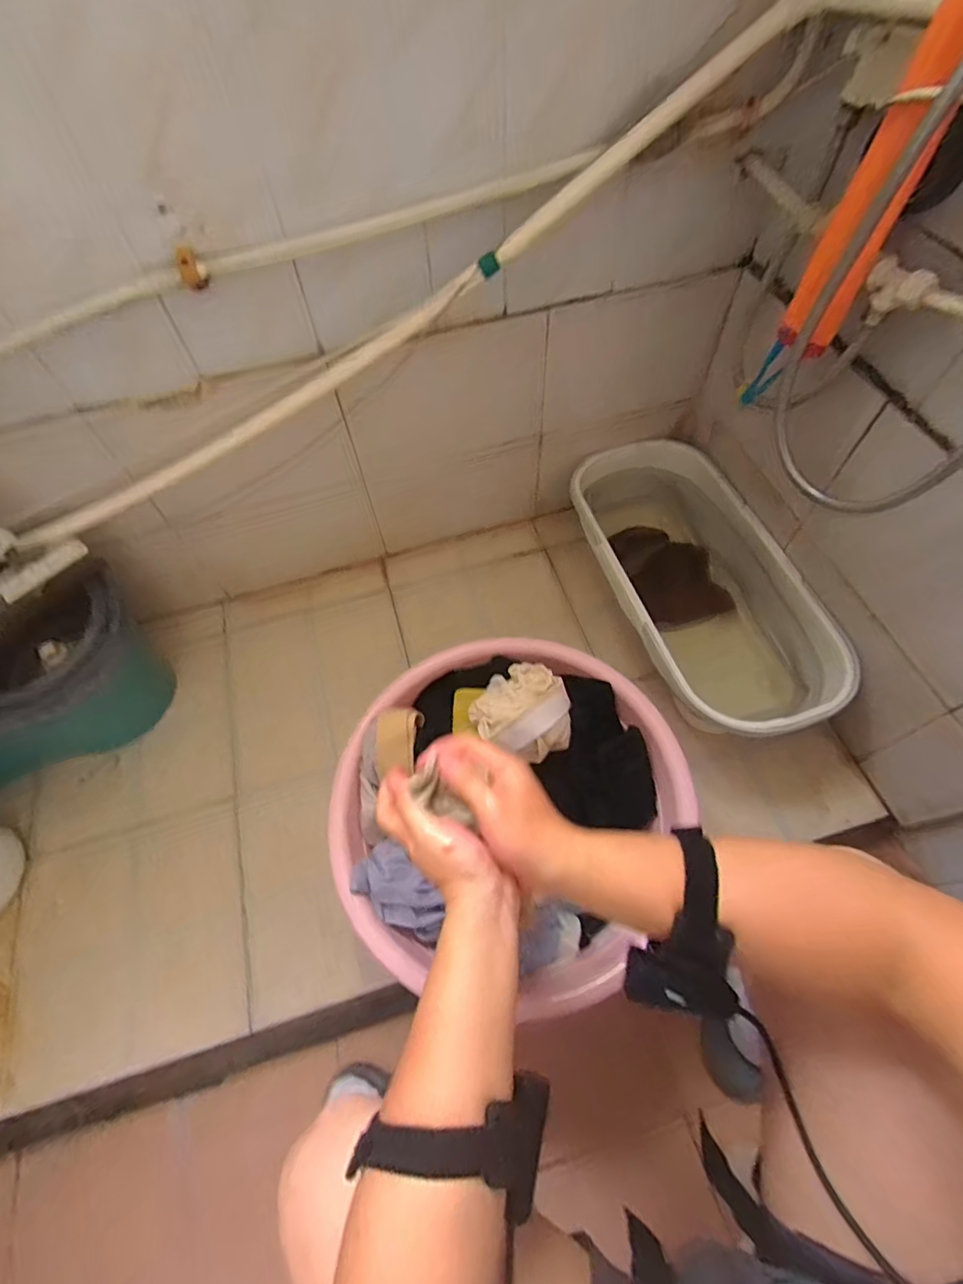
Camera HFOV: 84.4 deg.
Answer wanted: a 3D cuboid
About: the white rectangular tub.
[{"bbox_3d":[0.323,-0.108,0.859,0.252,0.144,0.576,-17,61,-7],"label":"white rectangular tub"}]

